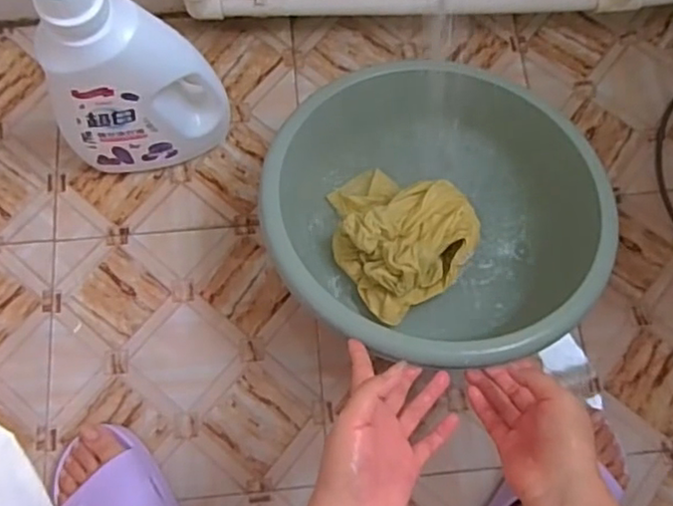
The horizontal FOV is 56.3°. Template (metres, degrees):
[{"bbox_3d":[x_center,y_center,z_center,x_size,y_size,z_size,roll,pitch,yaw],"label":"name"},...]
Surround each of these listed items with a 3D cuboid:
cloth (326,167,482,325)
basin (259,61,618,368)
[{"bbox_3d":[0.070,-0.029,0.683,0.147,0.068,0.163,-29,75,-10],"label":"cloth"},{"bbox_3d":[0.100,-0.030,0.651,0.324,0.148,0.296,0,73,-1],"label":"basin"}]

